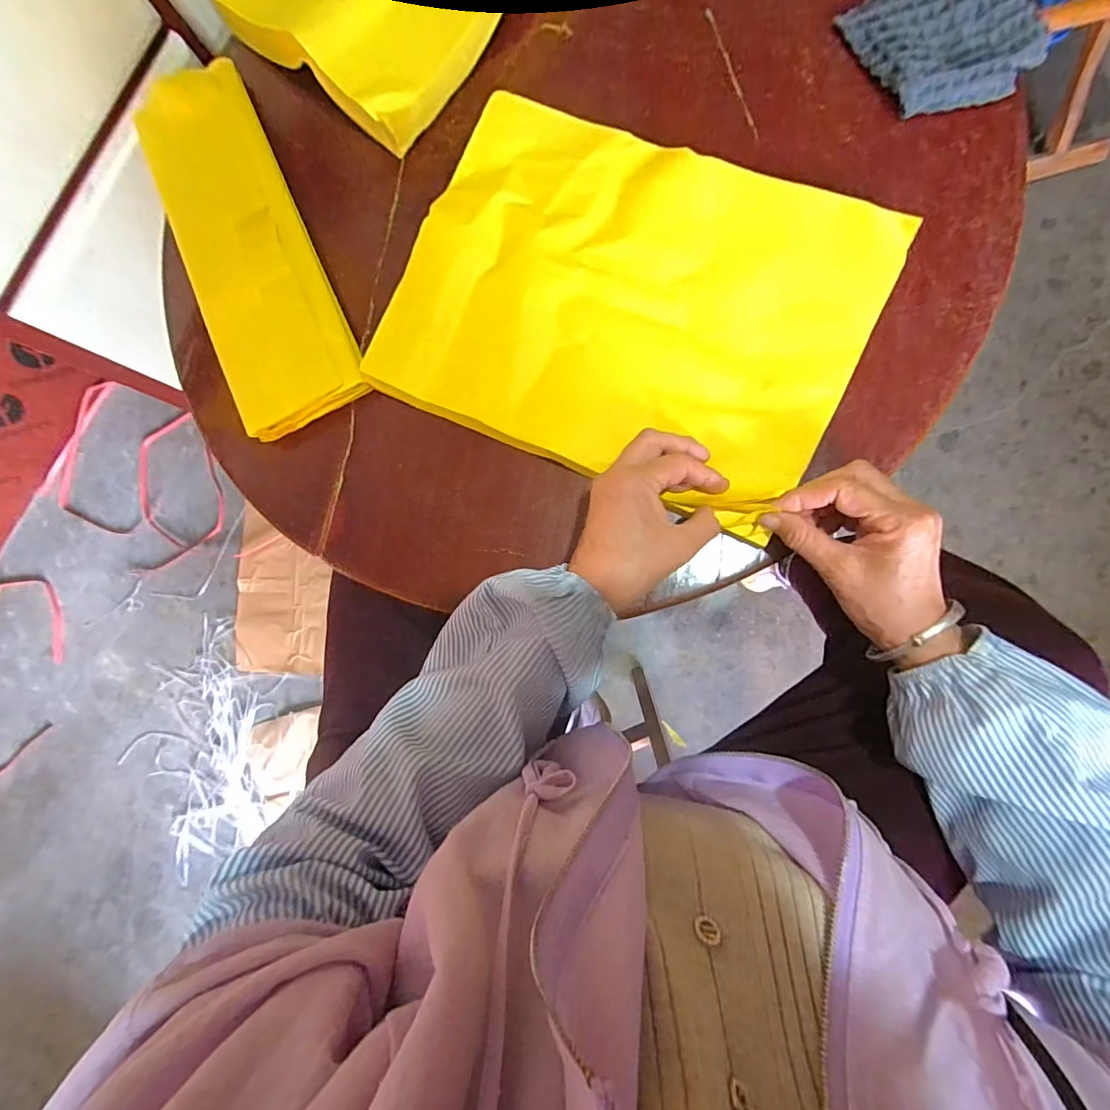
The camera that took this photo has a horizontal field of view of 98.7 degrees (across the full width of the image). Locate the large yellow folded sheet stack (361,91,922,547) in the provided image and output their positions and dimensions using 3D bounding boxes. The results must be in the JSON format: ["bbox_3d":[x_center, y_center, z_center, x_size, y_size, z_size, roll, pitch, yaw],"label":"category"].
[{"bbox_3d":[0.056,-0.194,0.373,0.346,0.017,0.257,24,90,7],"label":"large yellow folded sheet stack"}]

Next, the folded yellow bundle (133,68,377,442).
[{"bbox_3d":[-0.285,-0.285,0.431,0.115,0.034,0.359,-26,84,5],"label":"folded yellow bundle"}]

